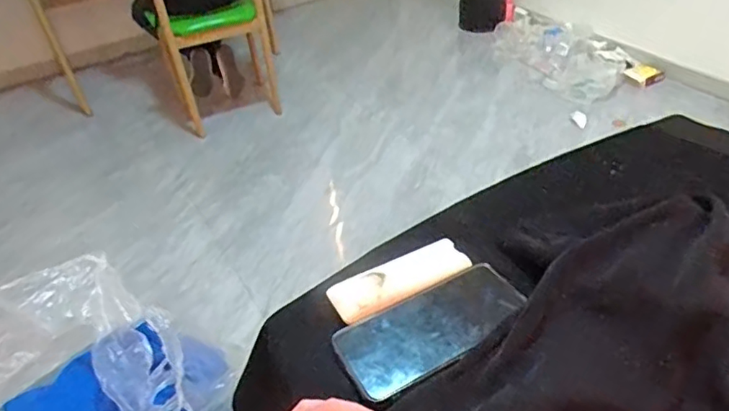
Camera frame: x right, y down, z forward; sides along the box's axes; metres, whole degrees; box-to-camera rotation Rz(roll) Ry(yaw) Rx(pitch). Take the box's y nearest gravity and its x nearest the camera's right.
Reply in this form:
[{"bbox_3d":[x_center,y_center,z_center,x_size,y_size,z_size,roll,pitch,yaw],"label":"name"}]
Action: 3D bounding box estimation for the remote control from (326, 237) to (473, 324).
[{"bbox_3d":[0.033,0.064,0.527,0.133,0.013,0.045,-23,41,-20],"label":"remote control"}]

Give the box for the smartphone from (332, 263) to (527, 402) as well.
[{"bbox_3d":[0.058,0.102,0.487,0.163,0.011,0.077,-22,41,-20],"label":"smartphone"}]

